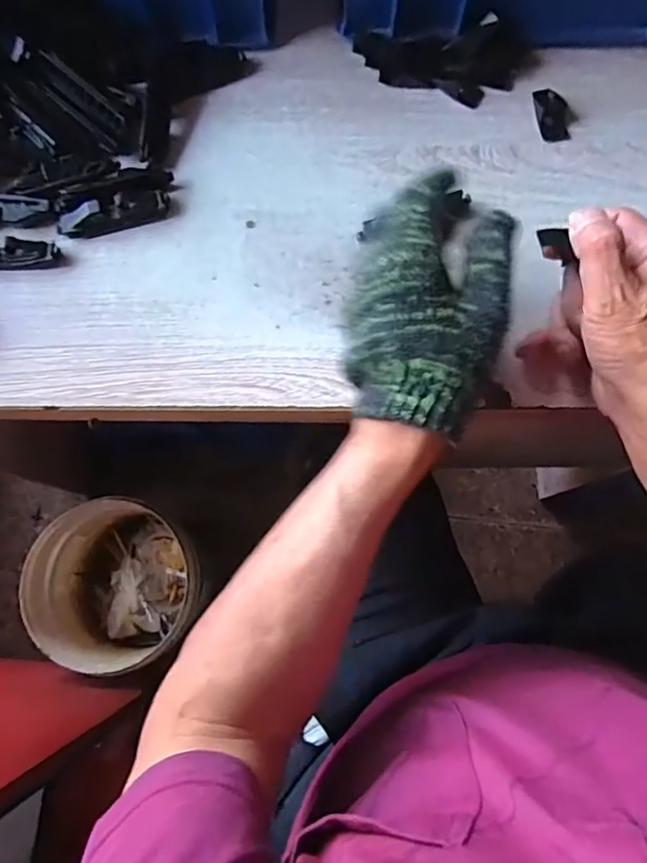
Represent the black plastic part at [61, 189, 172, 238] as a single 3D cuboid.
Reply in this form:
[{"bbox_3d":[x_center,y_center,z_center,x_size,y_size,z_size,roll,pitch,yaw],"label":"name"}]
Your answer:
[{"bbox_3d":[-0.153,-0.160,0.403,0.080,0.015,0.020,-12,77,-1],"label":"black plastic part"}]

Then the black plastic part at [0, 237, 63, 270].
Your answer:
[{"bbox_3d":[-0.231,-0.128,0.398,0.075,0.018,0.017,1,77,2],"label":"black plastic part"}]

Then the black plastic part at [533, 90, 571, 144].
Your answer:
[{"bbox_3d":[0.172,-0.238,0.418,0.024,0.007,0.041,-5,77,0],"label":"black plastic part"}]

